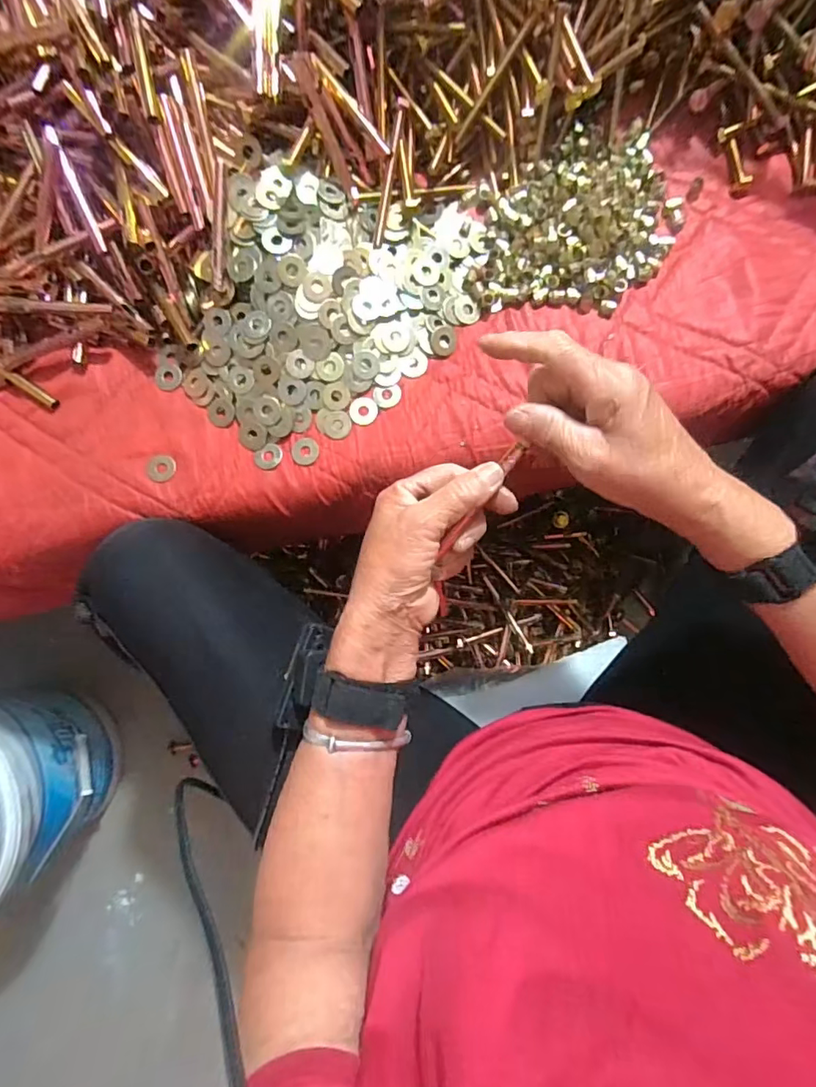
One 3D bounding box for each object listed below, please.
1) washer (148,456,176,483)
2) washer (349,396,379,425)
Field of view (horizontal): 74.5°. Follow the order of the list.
[{"bbox_3d":[-0.191,-0.058,0.415,0.020,0.004,0.021,-6,83,2],"label":"washer"},{"bbox_3d":[-0.034,-0.102,0.412,0.022,0.004,0.022,0,83,3],"label":"washer"}]

